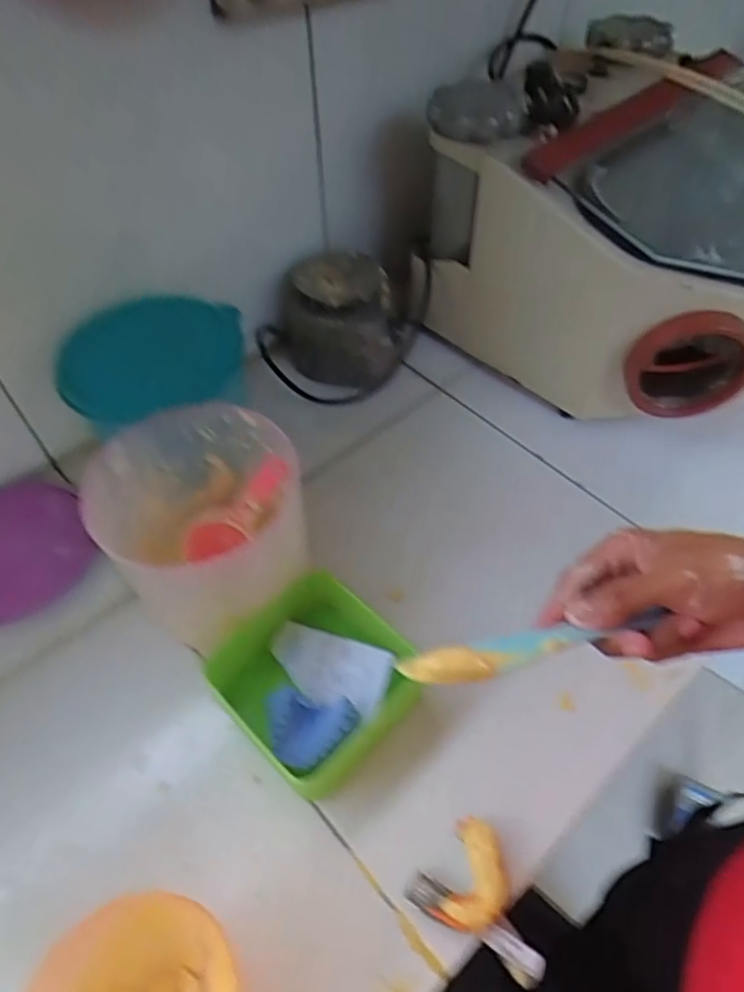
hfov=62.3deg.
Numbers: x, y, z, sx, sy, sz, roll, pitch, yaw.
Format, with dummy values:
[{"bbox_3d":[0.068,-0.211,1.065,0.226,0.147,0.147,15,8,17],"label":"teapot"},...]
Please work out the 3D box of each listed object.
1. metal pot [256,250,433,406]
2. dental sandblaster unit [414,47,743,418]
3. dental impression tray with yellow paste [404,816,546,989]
[{"bbox_3d":[-0.038,-0.196,0.733,0.197,0.116,0.158,4,53,4],"label":"metal pot"},{"bbox_3d":[0.285,-0.276,0.673,0.304,0.250,0.366,-32,59,-21],"label":"dental sandblaster unit"},{"bbox_3d":[0.082,0.271,0.422,0.096,0.034,0.067,25,56,20],"label":"dental impression tray with yellow paste"}]

